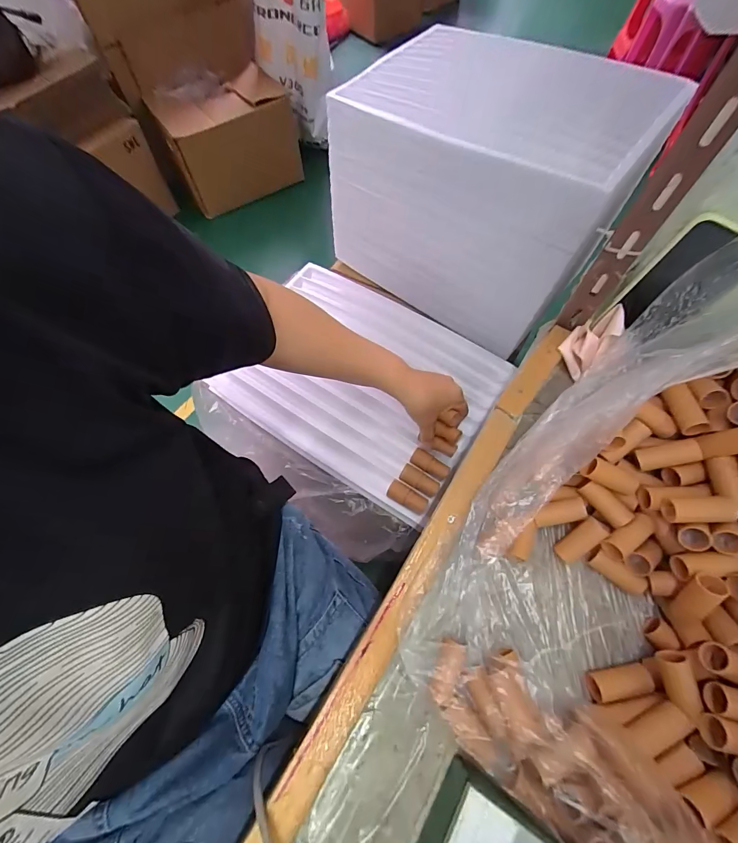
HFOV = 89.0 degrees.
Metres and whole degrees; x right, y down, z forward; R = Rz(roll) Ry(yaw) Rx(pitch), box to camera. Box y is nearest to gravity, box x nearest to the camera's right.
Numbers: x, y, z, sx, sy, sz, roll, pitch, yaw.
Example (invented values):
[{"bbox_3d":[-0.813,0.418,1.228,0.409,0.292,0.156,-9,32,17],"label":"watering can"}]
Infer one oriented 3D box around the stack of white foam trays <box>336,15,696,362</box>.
[{"bbox_3d":[0.213,-0.425,0.683,0.456,0.334,0.354,39,70,17],"label":"stack of white foam trays"}]

